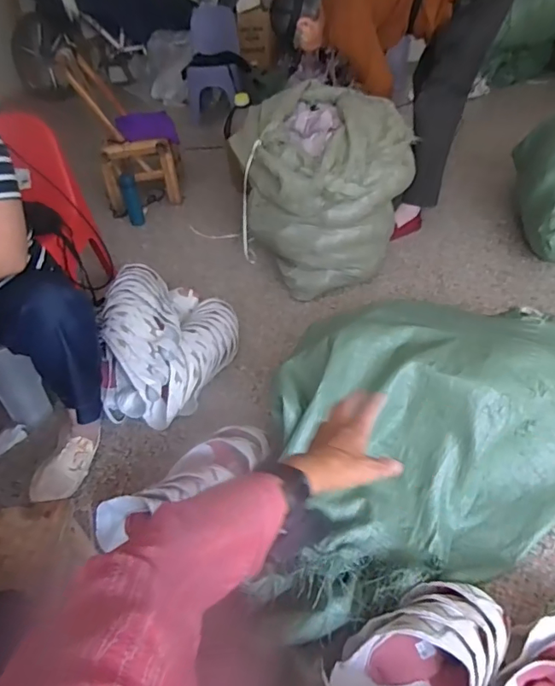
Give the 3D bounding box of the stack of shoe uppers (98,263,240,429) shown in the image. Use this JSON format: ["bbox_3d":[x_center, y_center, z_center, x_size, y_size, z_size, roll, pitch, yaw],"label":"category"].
[{"bbox_3d":[-0.286,-0.025,1.292,0.314,0.241,0.397,2,42,8],"label":"stack of shoe uppers"}]

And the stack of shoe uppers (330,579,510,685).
[{"bbox_3d":[0.229,0.487,0.752,0.275,0.101,0.152,-25,44,-20],"label":"stack of shoe uppers"}]

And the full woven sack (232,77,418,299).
[{"bbox_3d":[0.148,-0.534,1.678,0.547,0.472,0.612,-11,41,-7],"label":"full woven sack"}]

